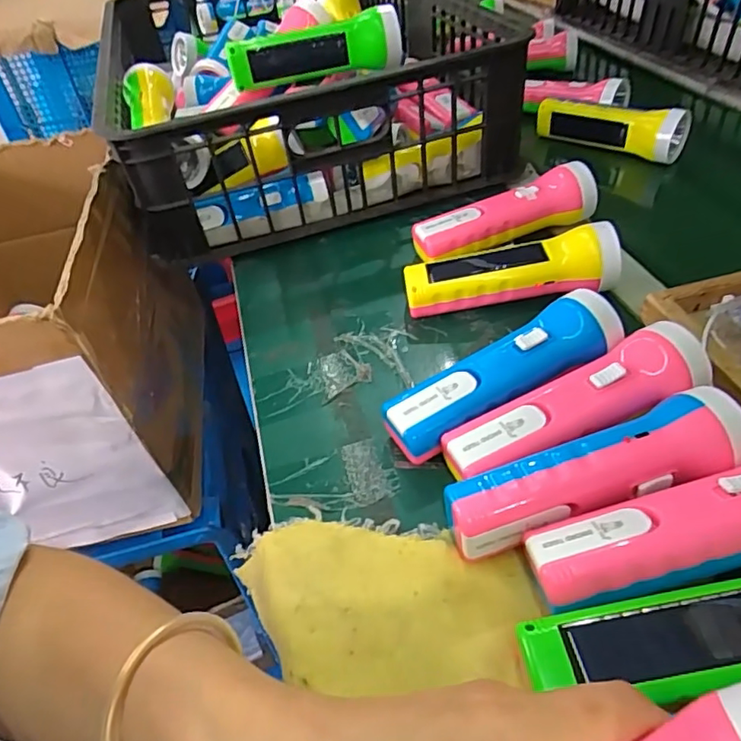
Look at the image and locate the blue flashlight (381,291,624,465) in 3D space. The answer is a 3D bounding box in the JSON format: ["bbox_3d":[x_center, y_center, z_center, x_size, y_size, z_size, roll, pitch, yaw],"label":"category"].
[{"bbox_3d":[0.087,0.008,0.368,0.161,0.058,0.043,-22,46,-17],"label":"blue flashlight"}]

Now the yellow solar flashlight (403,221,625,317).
[{"bbox_3d":[0.108,-0.076,0.447,0.161,0.058,0.047,-2,44,4],"label":"yellow solar flashlight"}]

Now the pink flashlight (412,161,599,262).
[{"bbox_3d":[0.119,-0.138,0.504,0.165,0.049,0.049,-11,44,-6],"label":"pink flashlight"}]

